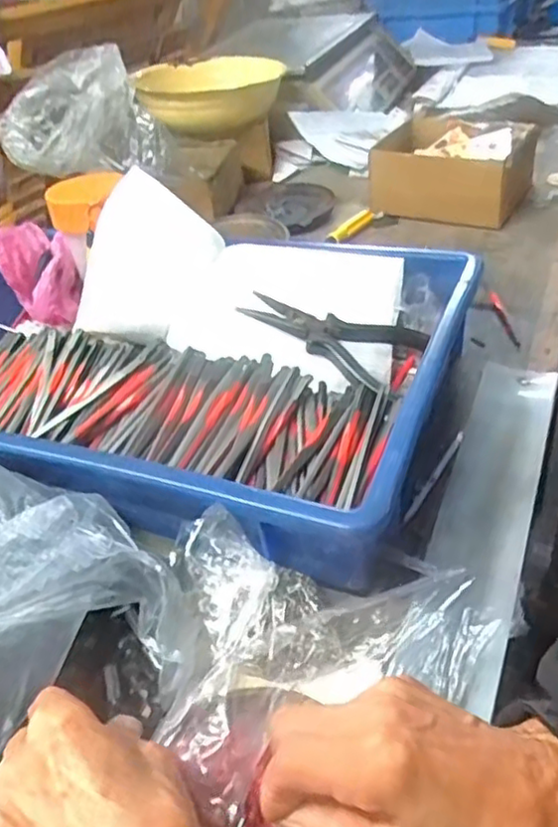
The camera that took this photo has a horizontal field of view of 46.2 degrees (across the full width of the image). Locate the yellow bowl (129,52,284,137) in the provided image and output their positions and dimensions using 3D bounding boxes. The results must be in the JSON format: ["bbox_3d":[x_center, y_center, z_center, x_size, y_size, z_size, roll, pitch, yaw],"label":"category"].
[{"bbox_3d":[-0.083,-0.411,0.833,0.180,0.049,0.174,-6,40,5],"label":"yellow bowl"}]

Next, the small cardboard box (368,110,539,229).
[{"bbox_3d":[0.188,-0.266,0.710,0.155,0.065,0.120,19,49,28],"label":"small cardboard box"}]

